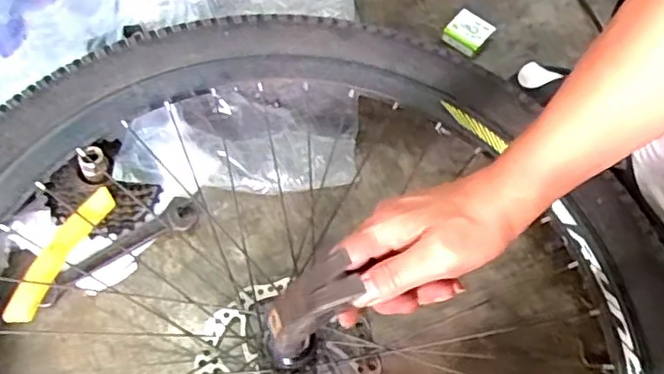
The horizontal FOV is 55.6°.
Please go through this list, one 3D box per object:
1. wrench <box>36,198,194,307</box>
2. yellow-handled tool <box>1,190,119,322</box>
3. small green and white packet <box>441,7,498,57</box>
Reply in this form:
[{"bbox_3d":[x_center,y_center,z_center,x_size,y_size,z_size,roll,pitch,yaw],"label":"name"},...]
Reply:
[{"bbox_3d":[-0.193,0.058,0.579,0.156,0.019,0.031,-36,68,-22],"label":"wrench"},{"bbox_3d":[-0.223,0.053,0.517,0.025,0.012,0.126,23,60,8],"label":"yellow-handled tool"},{"bbox_3d":[0.160,-0.184,0.744,0.048,0.019,0.046,35,64,15],"label":"small green and white packet"}]

